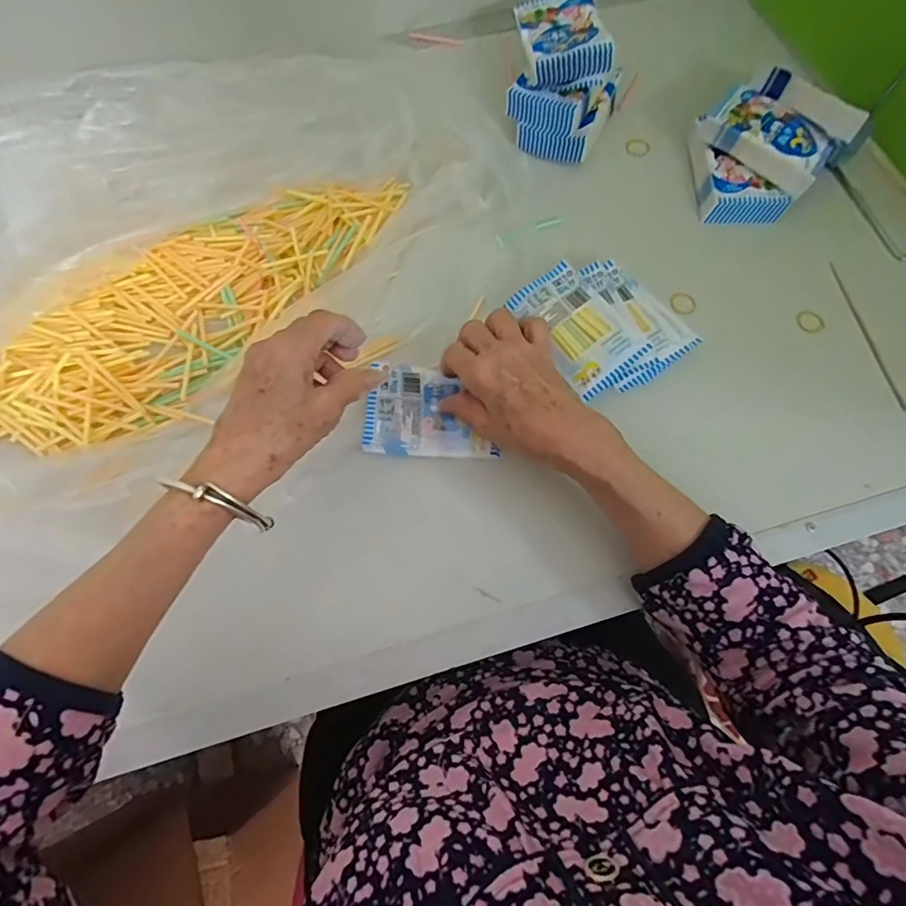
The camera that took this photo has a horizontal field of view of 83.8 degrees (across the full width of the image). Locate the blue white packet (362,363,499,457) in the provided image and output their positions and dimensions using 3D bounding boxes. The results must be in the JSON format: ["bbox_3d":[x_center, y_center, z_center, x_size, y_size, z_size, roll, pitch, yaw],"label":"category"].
[{"bbox_3d":[-0.017,-0.033,0.398,0.100,0.015,0.072,3,75,-1],"label":"blue white packet"}]

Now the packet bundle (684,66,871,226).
[{"bbox_3d":[0.274,-0.272,0.457,0.130,0.061,0.116,-43,77,-12],"label":"packet bundle"}]

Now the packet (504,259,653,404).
[{"bbox_3d":[0.099,-0.102,0.402,0.063,0.019,0.106,-36,78,-10],"label":"packet"}]

